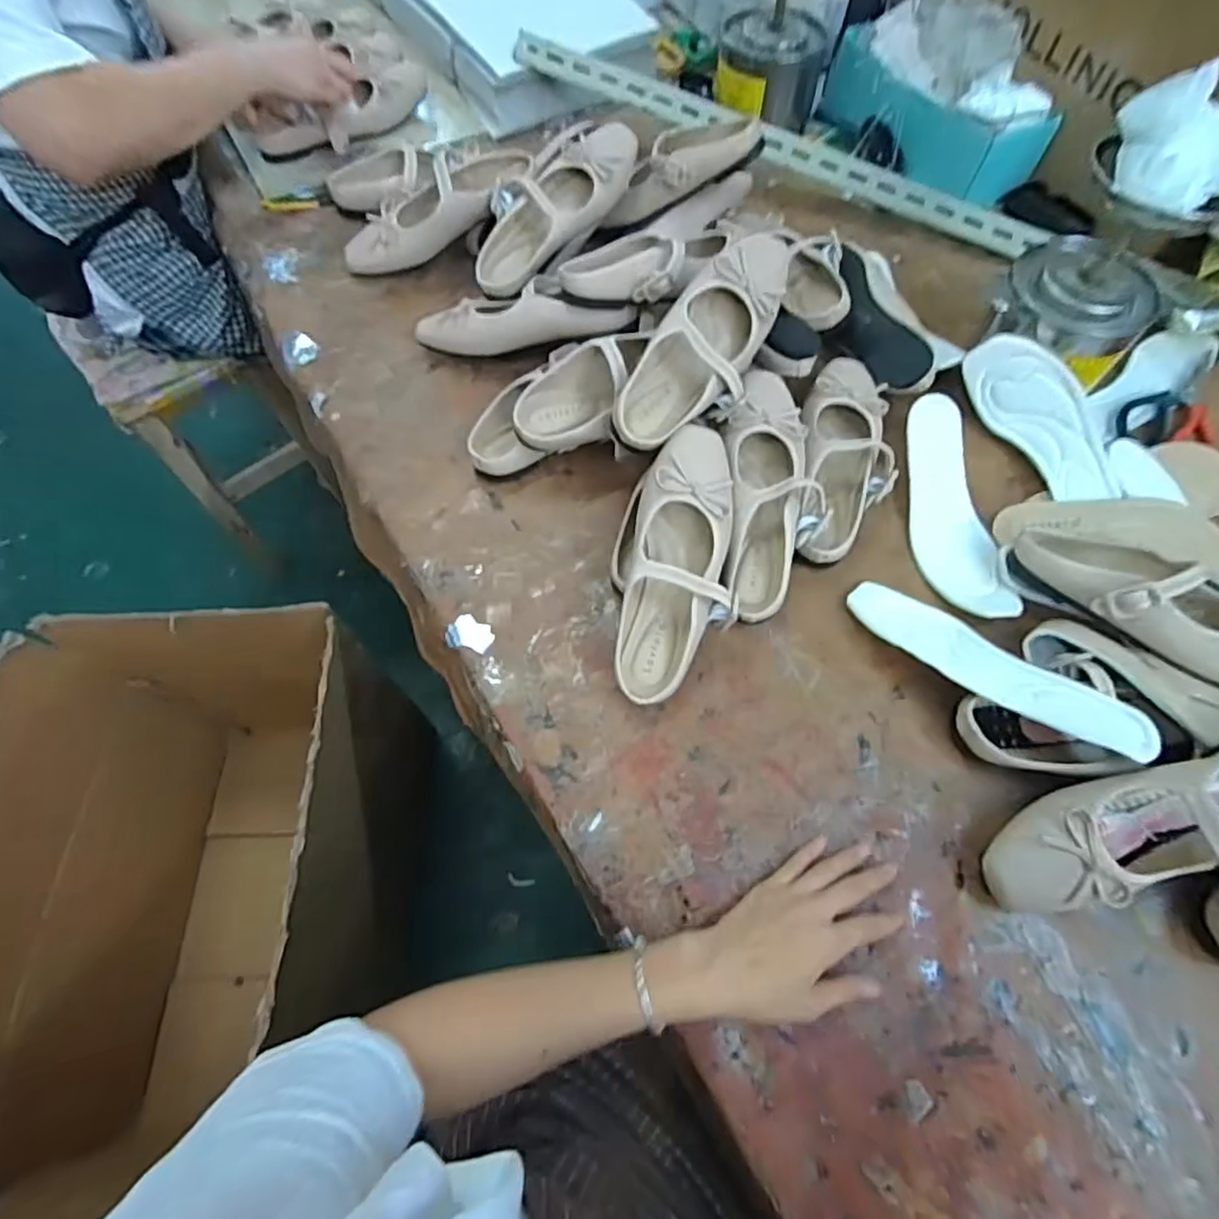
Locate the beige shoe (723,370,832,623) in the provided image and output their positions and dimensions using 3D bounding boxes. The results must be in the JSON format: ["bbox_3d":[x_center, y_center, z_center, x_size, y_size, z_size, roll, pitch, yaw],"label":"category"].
[{"bbox_3d":[0.149,-0.107,0.592,0.090,0.058,0.238,3,81,1],"label":"beige shoe"}]

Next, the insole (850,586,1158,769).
[{"bbox_3d":[0.312,0.045,0.525,0.237,0.009,0.055,34,68,32],"label":"insole"}]

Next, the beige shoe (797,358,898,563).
[{"bbox_3d":[0.234,-0.151,0.639,0.086,0.057,0.246,8,64,4],"label":"beige shoe"}]

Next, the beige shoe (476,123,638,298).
[{"bbox_3d":[-0.060,-0.444,0.709,0.091,0.057,0.235,42,89,18],"label":"beige shoe"}]

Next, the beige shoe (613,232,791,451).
[{"bbox_3d":[0.095,-0.244,0.590,0.093,0.067,0.246,35,84,16],"label":"beige shoe"}]

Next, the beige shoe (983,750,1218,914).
[{"bbox_3d":[0.395,0.161,0.462,0.238,0.079,0.084,-12,65,-6],"label":"beige shoe"}]

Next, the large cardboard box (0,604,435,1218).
[{"bbox_3d":[-0.536,0.390,0.883,0.411,0.490,0.663,0,64,0],"label":"large cardboard box"}]

